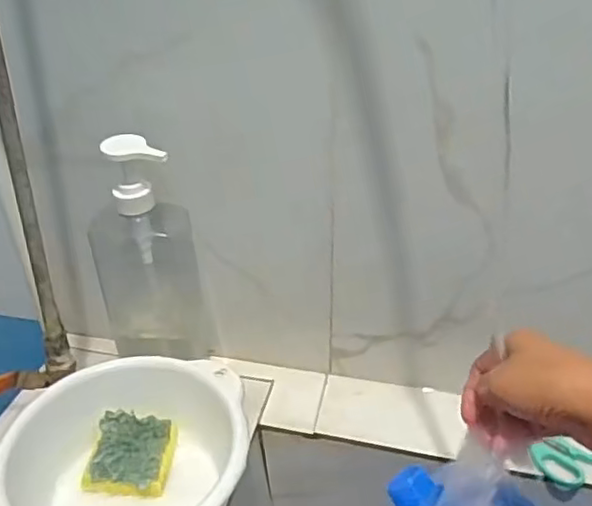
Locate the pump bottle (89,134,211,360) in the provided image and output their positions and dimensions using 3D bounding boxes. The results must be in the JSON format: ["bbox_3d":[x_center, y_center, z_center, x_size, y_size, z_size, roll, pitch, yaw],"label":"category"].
[{"bbox_3d":[-0.151,0.005,0.607,0.106,0.255,0.082,-11,35,-14],"label":"pump bottle"}]

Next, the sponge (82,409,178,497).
[{"bbox_3d":[-0.153,0.187,0.570,0.074,0.034,0.072,1,34,4],"label":"sponge"}]

